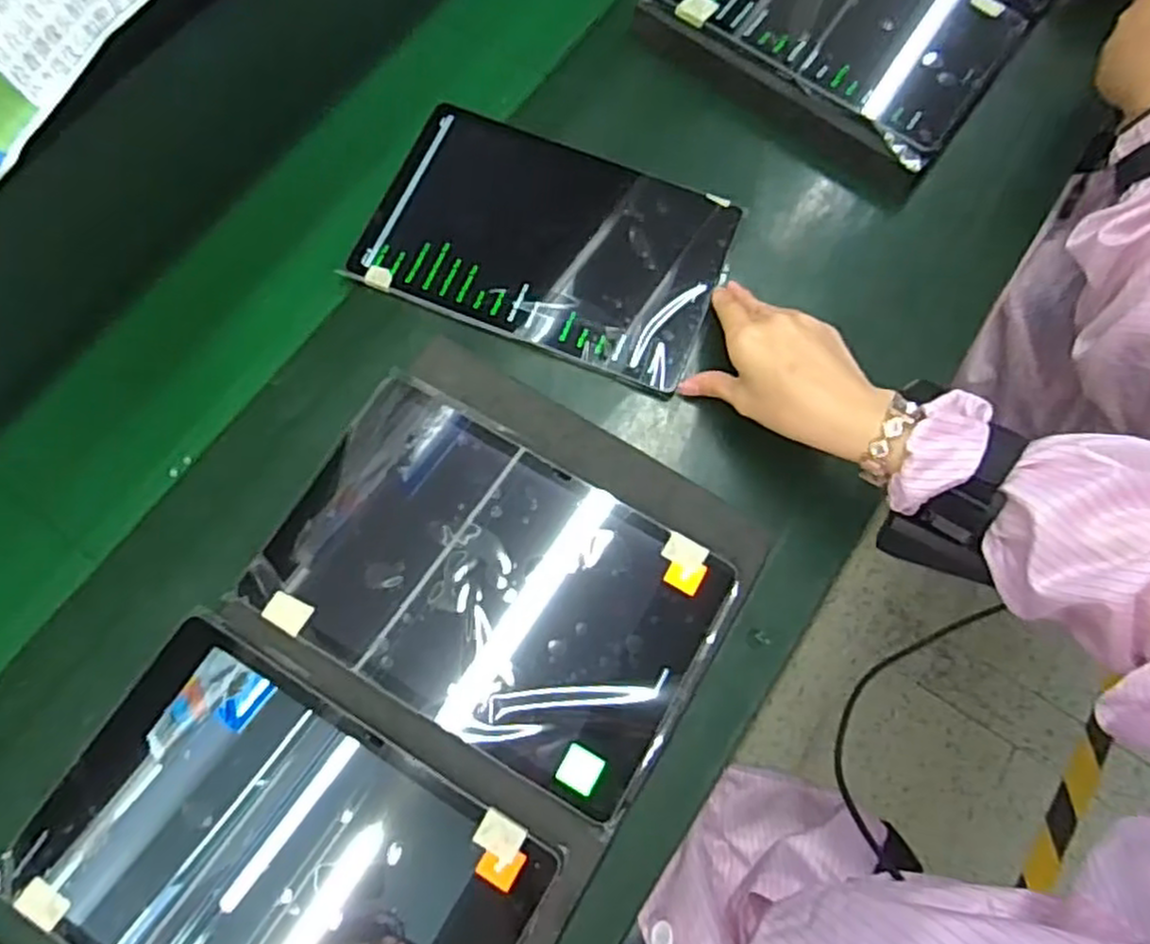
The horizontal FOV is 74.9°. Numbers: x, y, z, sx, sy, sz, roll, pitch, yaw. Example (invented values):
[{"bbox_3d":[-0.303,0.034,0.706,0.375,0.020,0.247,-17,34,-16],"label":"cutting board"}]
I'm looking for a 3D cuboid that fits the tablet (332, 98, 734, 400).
[{"bbox_3d":[-0.018,-0.178,0.575,0.257,0.013,0.173,21,73,7],"label":"tablet"}]

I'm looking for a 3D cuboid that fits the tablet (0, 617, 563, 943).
[{"bbox_3d":[-0.159,0.216,0.407,0.257,0.016,0.166,30,75,9],"label":"tablet"}]

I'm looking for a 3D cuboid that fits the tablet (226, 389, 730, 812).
[{"bbox_3d":[-0.049,0.069,0.464,0.263,0.009,0.168,30,73,7],"label":"tablet"}]

